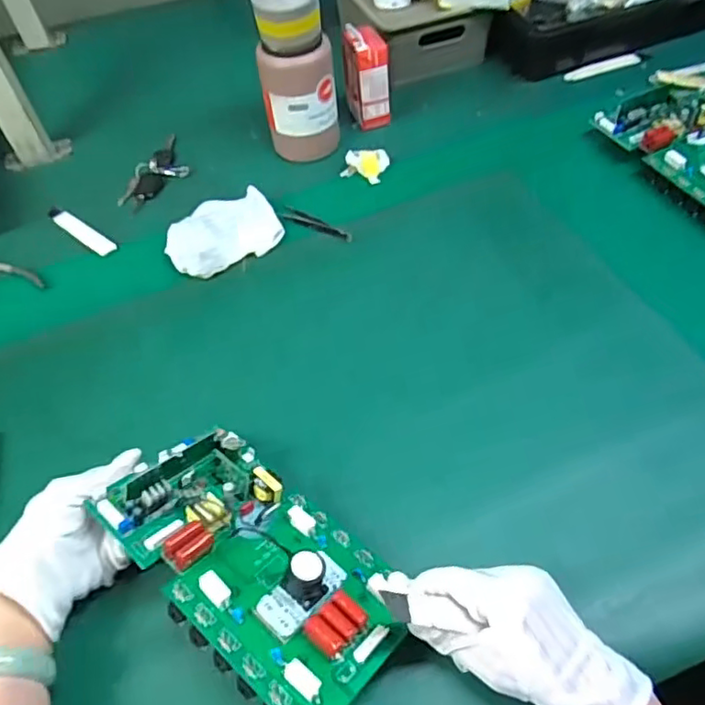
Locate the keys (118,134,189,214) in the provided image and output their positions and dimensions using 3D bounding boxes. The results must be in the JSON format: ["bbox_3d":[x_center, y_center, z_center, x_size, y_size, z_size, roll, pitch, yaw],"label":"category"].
[{"bbox_3d":[-0.254,-0.248,0.801,0.067,0.018,0.148,11,56,13],"label":"keys"}]

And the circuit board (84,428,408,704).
[{"bbox_3d":[-0.068,0.134,0.424,0.232,0.048,0.133,36,43,25],"label":"circuit board"}]

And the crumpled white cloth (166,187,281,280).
[{"bbox_3d":[-0.148,-0.136,0.696,0.128,0.030,0.088,-22,55,-11],"label":"crumpled white cloth"}]

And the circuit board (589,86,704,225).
[{"bbox_3d":[0.411,-0.238,0.710,0.135,0.045,0.226,-22,55,-11],"label":"circuit board"}]

